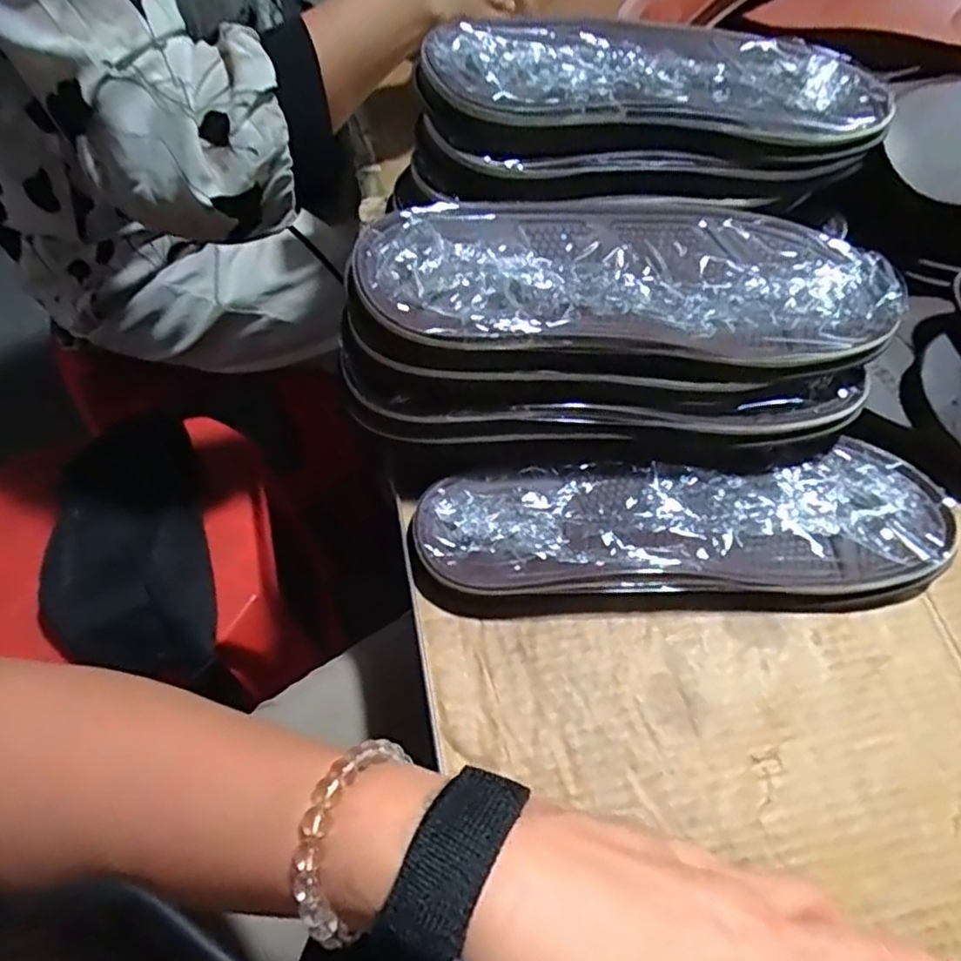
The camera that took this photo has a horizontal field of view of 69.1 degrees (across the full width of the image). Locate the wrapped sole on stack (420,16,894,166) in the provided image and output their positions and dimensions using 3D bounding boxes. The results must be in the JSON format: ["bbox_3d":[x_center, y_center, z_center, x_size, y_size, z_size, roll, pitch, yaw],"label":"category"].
[{"bbox_3d":[0.100,-0.211,0.371,0.262,0.023,0.081,-5,69,-19],"label":"wrapped sole on stack"}]

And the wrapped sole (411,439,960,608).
[{"bbox_3d":[0.101,0.026,0.359,0.259,0.026,0.079,-3,58,-3],"label":"wrapped sole"}]

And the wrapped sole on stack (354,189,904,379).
[{"bbox_3d":[0.074,-0.108,0.341,0.255,0.026,0.105,1,65,-15],"label":"wrapped sole on stack"}]

